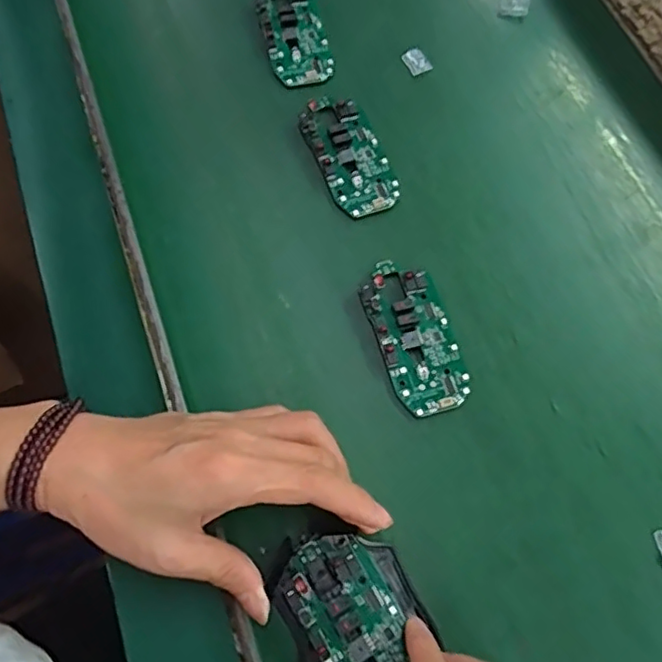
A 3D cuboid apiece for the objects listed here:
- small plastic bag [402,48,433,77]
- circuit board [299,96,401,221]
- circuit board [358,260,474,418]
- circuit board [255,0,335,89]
[{"bbox_3d":[0.063,-0.198,0.435,0.017,0.004,0.020,-27,73,-11],"label":"small plastic bag"},{"bbox_3d":[0.012,-0.119,0.399,0.045,0.008,0.093,-22,72,-10],"label":"circuit board"},{"bbox_3d":[0.050,0.001,0.354,0.044,0.007,0.096,-17,71,-8],"label":"circuit board"},{"bbox_3d":[-0.026,-0.216,0.433,0.044,0.011,0.084,-14,71,-7],"label":"circuit board"}]

